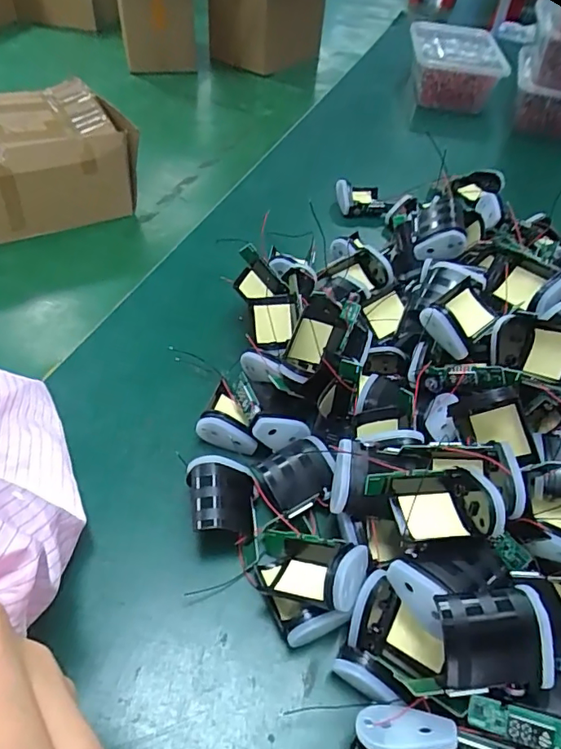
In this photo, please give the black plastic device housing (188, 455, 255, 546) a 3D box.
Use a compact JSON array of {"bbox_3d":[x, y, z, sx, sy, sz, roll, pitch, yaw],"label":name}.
[{"bbox_3d":[-0.031,0.066,0.267,0.033,0.028,0.041,0,48,-5],"label":"black plastic device housing"}]

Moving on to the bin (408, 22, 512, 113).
[{"bbox_3d":[0.230,-0.419,0.709,0.111,0.075,0.159,6,48,0],"label":"bin"}]

